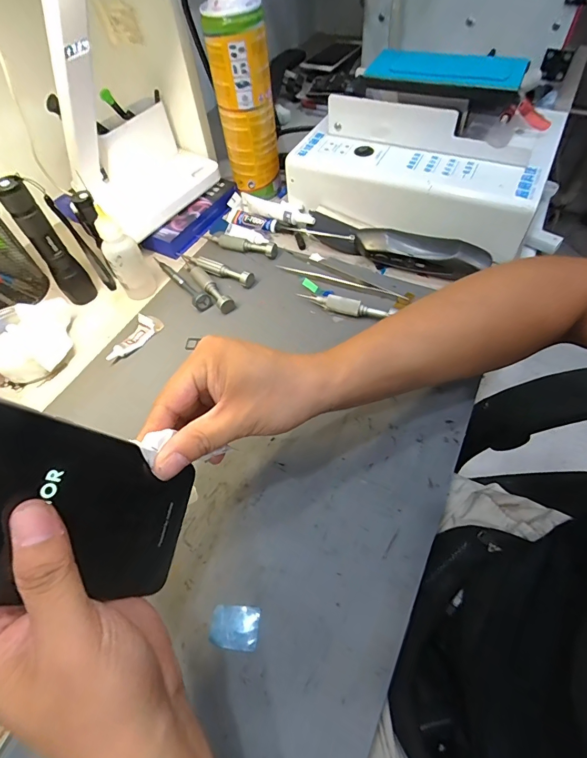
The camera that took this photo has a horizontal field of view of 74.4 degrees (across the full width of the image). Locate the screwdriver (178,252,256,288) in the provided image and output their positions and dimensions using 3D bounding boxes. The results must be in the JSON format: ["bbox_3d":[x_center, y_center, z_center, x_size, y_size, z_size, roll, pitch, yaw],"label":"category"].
[{"bbox_3d":[-0.094,-0.129,0.441,0.111,0.012,0.016,23,61,19],"label":"screwdriver"}]

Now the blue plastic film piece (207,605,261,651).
[{"bbox_3d":[-0.038,0.159,0.249,0.032,0.004,0.024,2,56,7],"label":"blue plastic film piece"}]

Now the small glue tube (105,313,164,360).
[{"bbox_3d":[-0.159,-0.043,0.388,0.020,0.016,0.065,24,61,20],"label":"small glue tube"}]

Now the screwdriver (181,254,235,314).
[{"bbox_3d":[-0.101,-0.112,0.428,0.017,0.013,0.109,-34,59,-17],"label":"screwdriver"}]

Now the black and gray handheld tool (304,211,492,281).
[{"bbox_3d":[0.105,-0.151,0.429,0.196,0.035,0.044,30,63,23],"label":"black and gray handheld tool"}]

